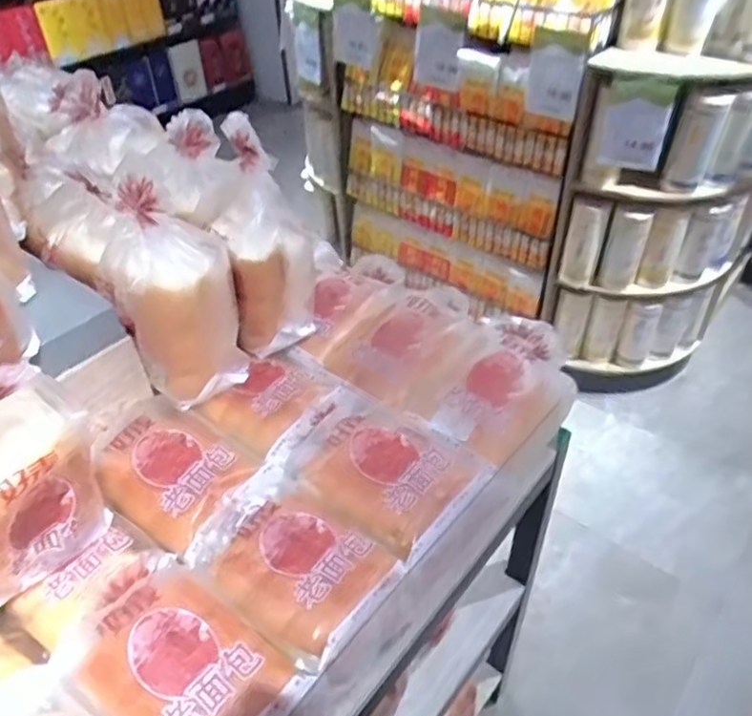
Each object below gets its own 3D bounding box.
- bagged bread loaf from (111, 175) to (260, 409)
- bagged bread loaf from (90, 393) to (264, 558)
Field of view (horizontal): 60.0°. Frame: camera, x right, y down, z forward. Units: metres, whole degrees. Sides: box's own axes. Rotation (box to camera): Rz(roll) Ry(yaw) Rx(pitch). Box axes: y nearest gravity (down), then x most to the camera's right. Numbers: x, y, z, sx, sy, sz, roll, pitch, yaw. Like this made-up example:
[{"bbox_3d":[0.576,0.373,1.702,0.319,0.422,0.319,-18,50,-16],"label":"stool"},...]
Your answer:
[{"bbox_3d":[-0.220,-0.072,0.729,0.123,0.233,0.100,-18,44,-17],"label":"bagged bread loaf"},{"bbox_3d":[-0.233,0.122,0.725,0.180,0.064,0.130,22,47,25],"label":"bagged bread loaf"}]

